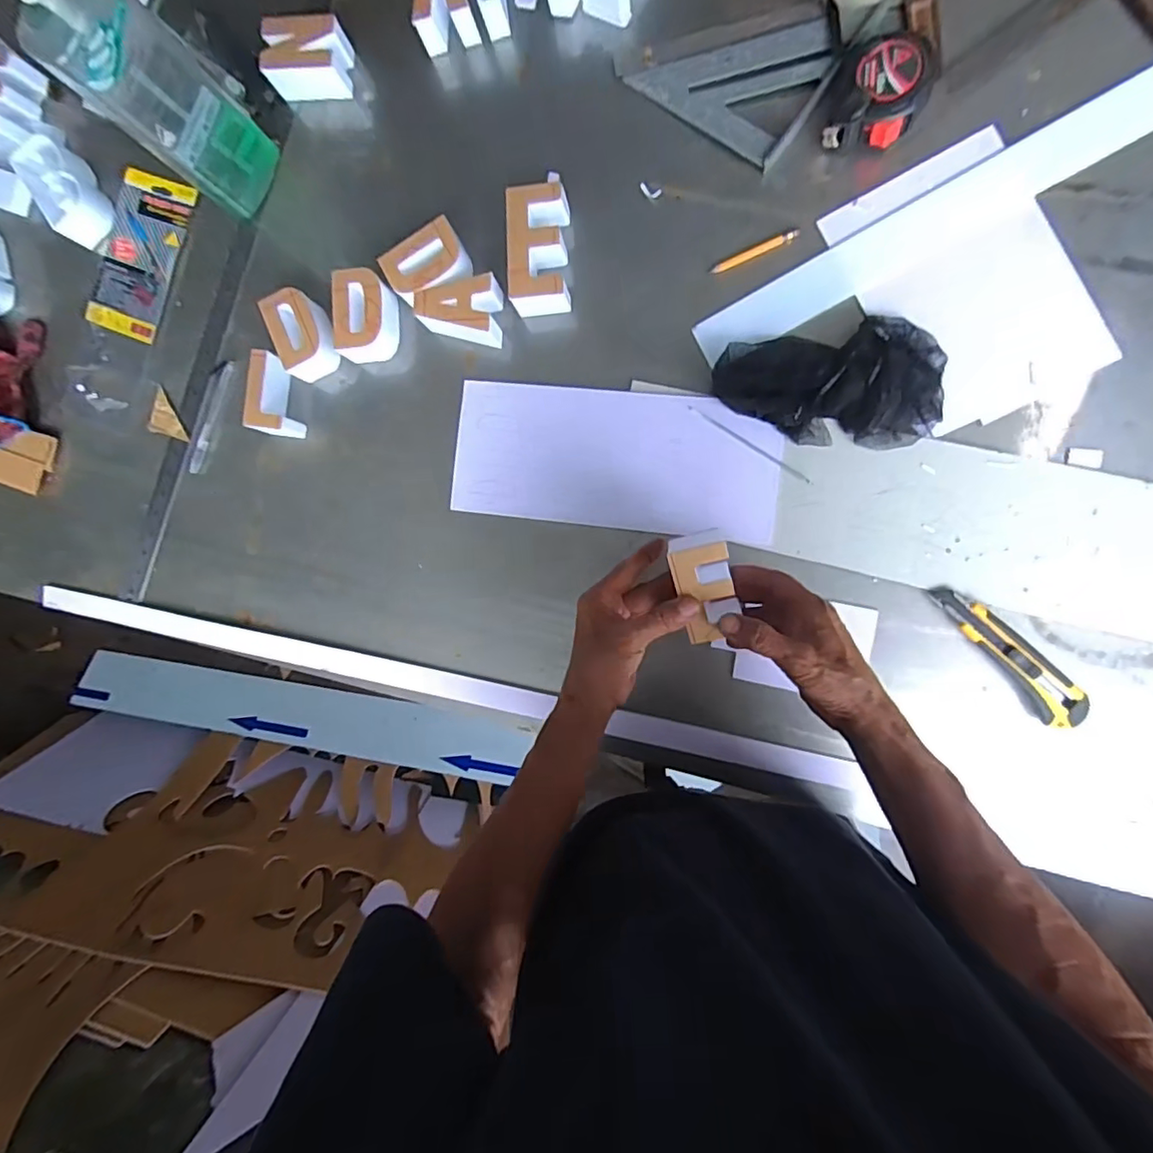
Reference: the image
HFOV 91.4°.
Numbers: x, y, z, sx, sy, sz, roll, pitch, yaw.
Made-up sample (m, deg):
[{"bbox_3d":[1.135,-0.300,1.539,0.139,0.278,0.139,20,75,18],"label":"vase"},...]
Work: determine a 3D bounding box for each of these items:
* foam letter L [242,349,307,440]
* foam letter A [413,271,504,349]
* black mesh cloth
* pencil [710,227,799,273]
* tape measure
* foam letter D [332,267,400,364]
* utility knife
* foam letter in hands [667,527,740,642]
[{"bbox_3d":[-0.333,-0.201,0.629,0.046,0.047,0.086,10,93,9],"label":"foam letter L"},{"bbox_3d":[-0.122,-0.279,0.597,0.089,0.043,0.061,4,92,9],"label":"foam letter A"},{"bbox_3d":[0.236,-0.185,0.527,0.205,0.049,0.121,2,92,9],"label":"black mesh cloth"},{"bbox_3d":[0.178,-0.324,0.562,0.086,0.006,0.011,-19,88,10],"label":"pencil"},{"bbox_3d":[0.278,-0.448,0.521,0.079,0.035,0.084,0,92,10],"label":"tape measure"},{"bbox_3d":[-0.228,-0.280,0.608,0.056,0.053,0.084,6,93,9],"label":"foam letter D"},{"bbox_3d":[0.404,0.069,0.526,0.036,0.017,0.163,-41,85,8],"label":"utility knife"},{"bbox_3d":[0.107,0.009,0.477,0.047,0.038,0.091,-9,94,10],"label":"foam letter in hands"}]

